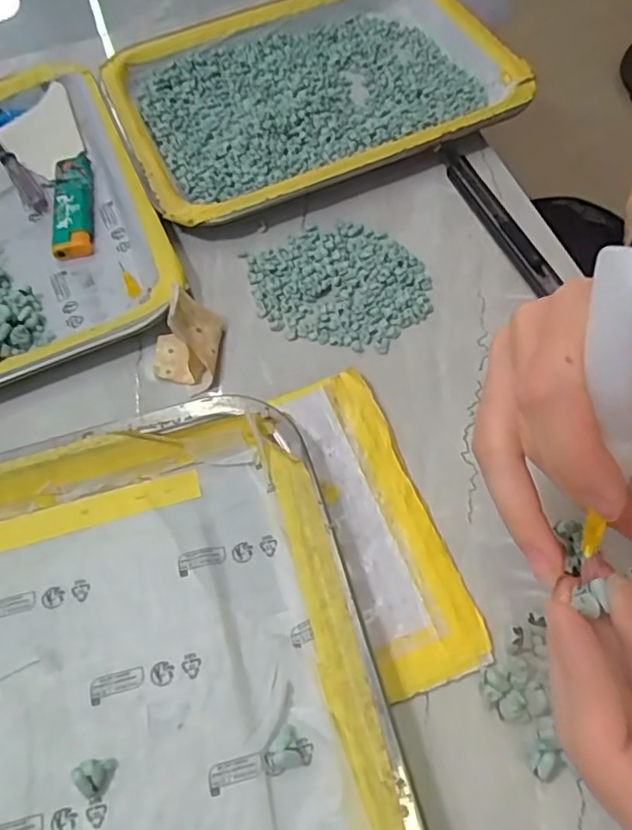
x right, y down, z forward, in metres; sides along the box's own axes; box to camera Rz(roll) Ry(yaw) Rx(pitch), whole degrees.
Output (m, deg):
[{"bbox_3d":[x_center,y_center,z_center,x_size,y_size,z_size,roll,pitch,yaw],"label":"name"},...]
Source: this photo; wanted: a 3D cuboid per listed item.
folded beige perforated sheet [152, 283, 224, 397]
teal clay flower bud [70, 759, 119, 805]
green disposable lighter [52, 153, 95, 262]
[{"bbox_3d":[-0.072,-0.046,0.340,0.038,0.032,0.056,-1,62,3],"label":"folded beige perforated sheet"},{"bbox_3d":[-0.086,0.142,0.244,0.014,0.011,0.014,-5,62,1],"label":"teal clay flower bud"},{"bbox_3d":[-0.154,-0.136,0.399,0.023,0.008,0.089,-11,62,-3],"label":"green disposable lighter"}]

